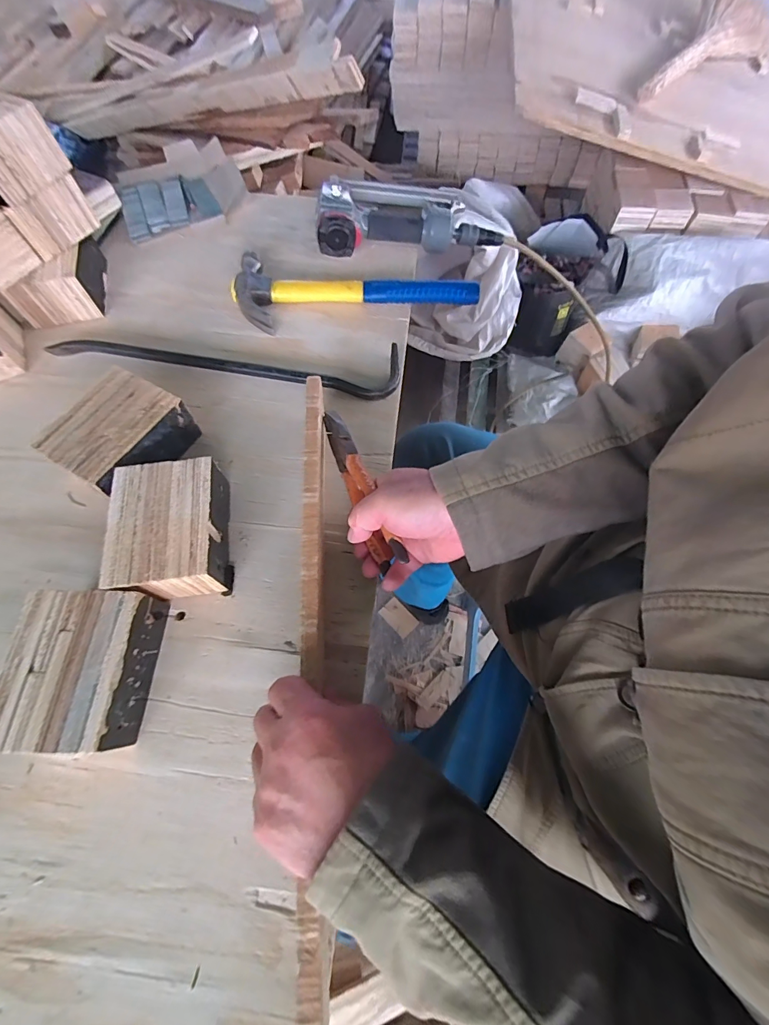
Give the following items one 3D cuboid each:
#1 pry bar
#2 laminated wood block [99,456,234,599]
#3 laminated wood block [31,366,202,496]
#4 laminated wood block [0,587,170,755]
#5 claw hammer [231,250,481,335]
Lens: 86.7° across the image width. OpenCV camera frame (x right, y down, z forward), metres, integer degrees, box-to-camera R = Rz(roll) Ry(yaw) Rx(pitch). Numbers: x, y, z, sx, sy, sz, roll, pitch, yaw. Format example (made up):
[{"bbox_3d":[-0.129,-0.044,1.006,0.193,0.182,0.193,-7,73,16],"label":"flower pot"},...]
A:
[{"bbox_3d":[-0.200,-0.184,0.507,0.434,0.023,0.070,3,68,2],"label":"pry bar"},{"bbox_3d":[-0.206,0.020,0.402,0.097,0.064,0.126,-9,68,-3],"label":"laminated wood block"},{"bbox_3d":[-0.280,-0.079,0.442,0.104,0.063,0.121,29,71,12],"label":"laminated wood block"},{"bbox_3d":[-0.255,0.135,0.353,0.098,0.065,0.126,3,68,2],"label":"laminated wood block"},{"bbox_3d":[-0.038,-0.312,0.559,0.323,0.028,0.120,-6,68,-2],"label":"claw hammer"}]

